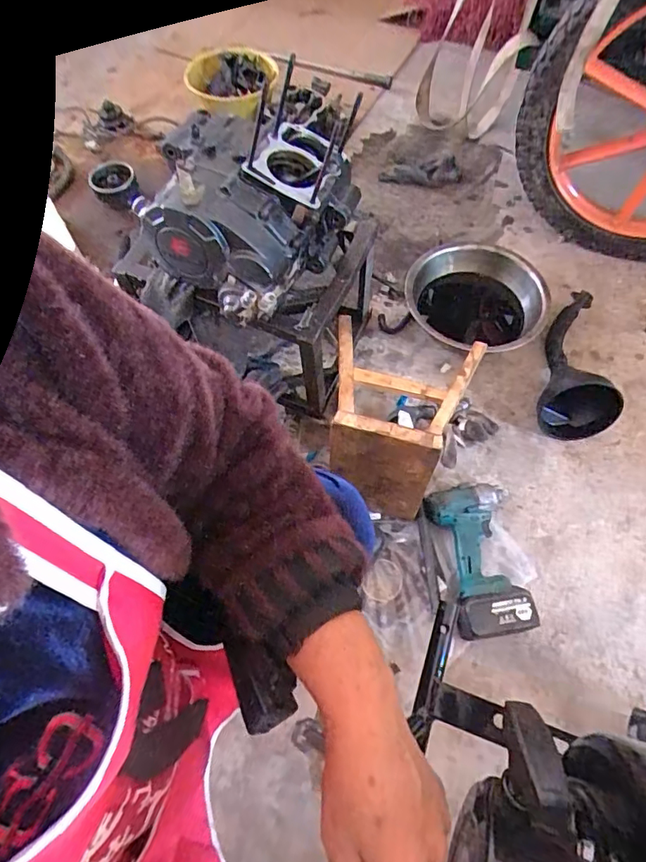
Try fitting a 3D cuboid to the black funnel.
[{"bbox_3d":[0.528,-0.176,1.011,0.138,0.154,0.382,19,65,10],"label":"black funnel"}]

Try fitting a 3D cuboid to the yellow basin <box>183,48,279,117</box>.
[{"bbox_3d":[-0.234,-0.923,1.345,0.236,0.075,0.249,0,63,0],"label":"yellow basin"}]

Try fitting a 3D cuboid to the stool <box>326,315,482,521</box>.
[{"bbox_3d":[0.116,-0.020,0.844,0.229,0.239,0.250,11,64,6],"label":"stool"}]

